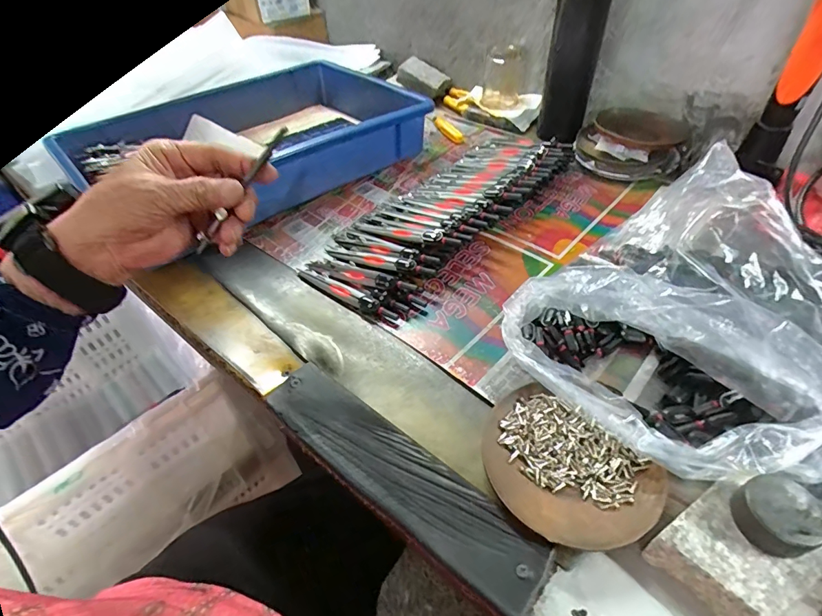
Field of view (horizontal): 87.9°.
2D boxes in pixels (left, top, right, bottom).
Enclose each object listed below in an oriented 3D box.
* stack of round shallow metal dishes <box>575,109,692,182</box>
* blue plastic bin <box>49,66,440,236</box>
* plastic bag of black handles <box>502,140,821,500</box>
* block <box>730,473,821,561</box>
[{"bbox_3d":[0.292,-0.220,0.571,0.132,0.047,0.134,21,50,22],"label":"stack of round shallow metal dishes"},{"bbox_3d":[-0.206,-0.233,0.570,0.413,0.096,0.281,-36,54,-29],"label":"blue plastic bin"},{"bbox_3d":[0.235,-0.004,0.333,0.281,0.088,0.228,-30,51,-24],"label":"plastic bag of black handles"},{"bbox_3d":[0.203,0.114,0.235,0.039,0.023,0.037,-1,45,1],"label":"block"}]

